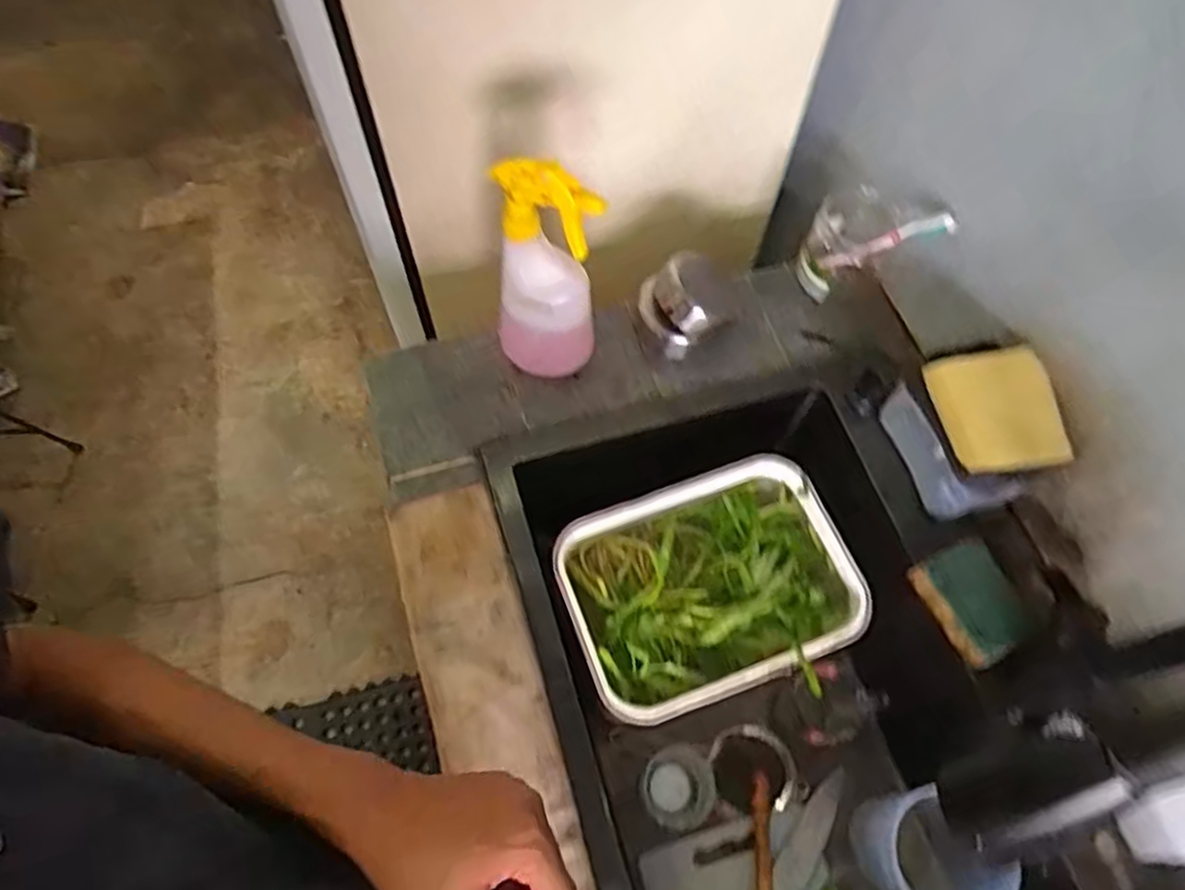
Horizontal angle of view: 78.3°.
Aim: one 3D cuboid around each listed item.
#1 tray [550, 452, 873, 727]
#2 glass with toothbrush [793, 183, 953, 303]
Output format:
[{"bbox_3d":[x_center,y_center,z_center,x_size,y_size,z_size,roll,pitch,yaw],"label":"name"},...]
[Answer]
[{"bbox_3d":[0.115,0.140,0.721,0.273,0.063,0.203,-17,66,-11],"label":"tray"},{"bbox_3d":[0.295,-0.218,0.778,0.121,0.130,0.092,38,68,15],"label":"glass with toothbrush"}]

